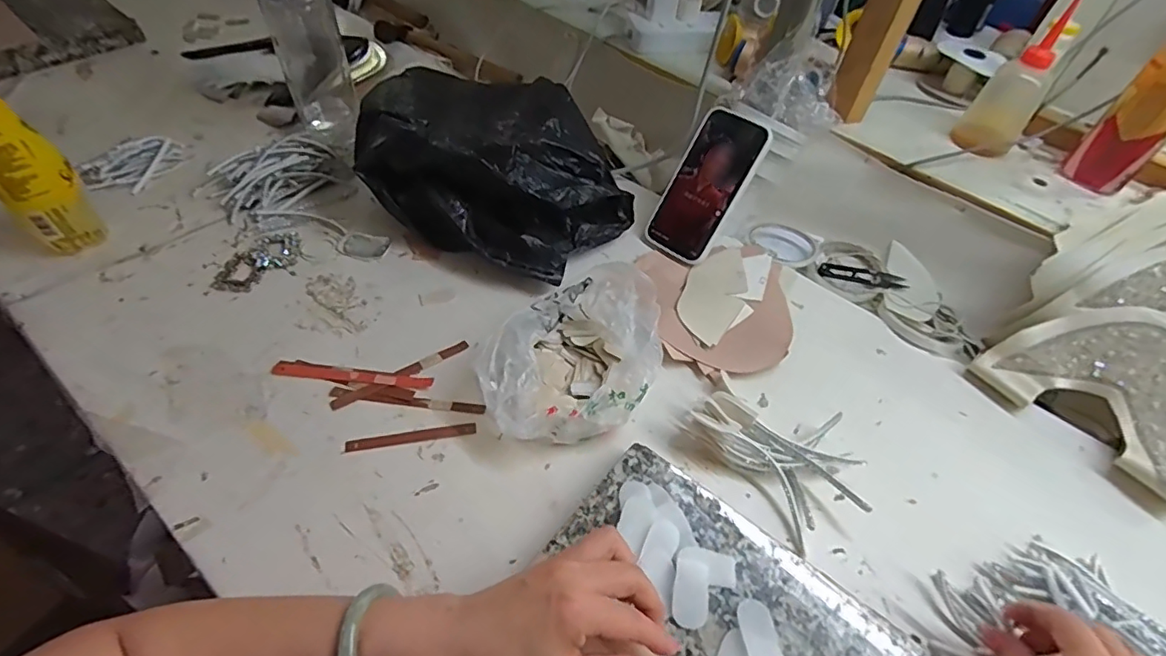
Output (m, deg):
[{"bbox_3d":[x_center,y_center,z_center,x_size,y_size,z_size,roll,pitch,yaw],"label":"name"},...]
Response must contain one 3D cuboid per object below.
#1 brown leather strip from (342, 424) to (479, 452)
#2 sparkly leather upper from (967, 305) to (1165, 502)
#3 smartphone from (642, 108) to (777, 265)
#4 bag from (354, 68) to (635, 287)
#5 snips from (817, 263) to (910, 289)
[{"bbox_3d":[-0.148,0.094,0.489,0.109,0.004,0.012,-6,50,-11],"label":"brown leather strip"},{"bbox_3d":[0.494,0.046,0.517,0.142,0.034,0.174,-46,67,5],"label":"sparkly leather upper"},{"bbox_3d":[0.137,-0.158,0.635,0.085,0.164,0.011,39,20,25],"label":"smartphone"},{"bbox_3d":[-0.091,-0.195,0.660,0.296,0.118,0.244,23,51,14],"label":"bag"},{"bbox_3d":[0.331,-0.063,0.670,0.101,0.009,0.026,14,50,6],"label":"snips"}]

